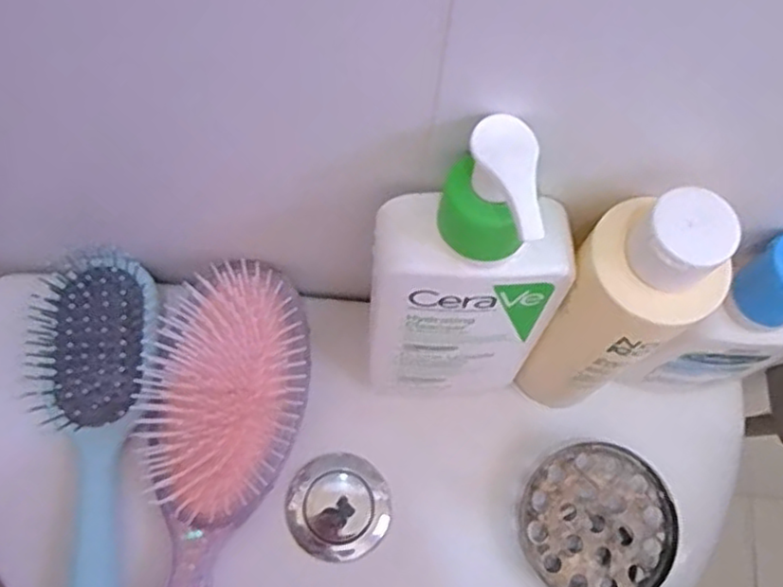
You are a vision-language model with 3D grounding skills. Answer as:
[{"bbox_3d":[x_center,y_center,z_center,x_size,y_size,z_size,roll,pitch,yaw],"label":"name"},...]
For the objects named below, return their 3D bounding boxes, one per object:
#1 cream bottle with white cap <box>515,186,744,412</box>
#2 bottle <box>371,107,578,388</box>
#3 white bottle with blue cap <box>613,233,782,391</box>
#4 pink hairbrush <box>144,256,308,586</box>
[{"bbox_3d":[0.082,0.010,0.270,0.044,0.142,0.040,1,71,-2],"label":"cream bottle with white cap"},{"bbox_3d":[0.026,0.002,0.273,0.070,0.165,0.051,-5,72,-4],"label":"bottle"},{"bbox_3d":[0.143,0.014,0.295,0.061,0.117,0.036,1,71,-2],"label":"white bottle with blue cap"},{"bbox_3d":[-0.081,0.089,0.301,0.067,0.039,0.207,8,71,0],"label":"pink hairbrush"}]

